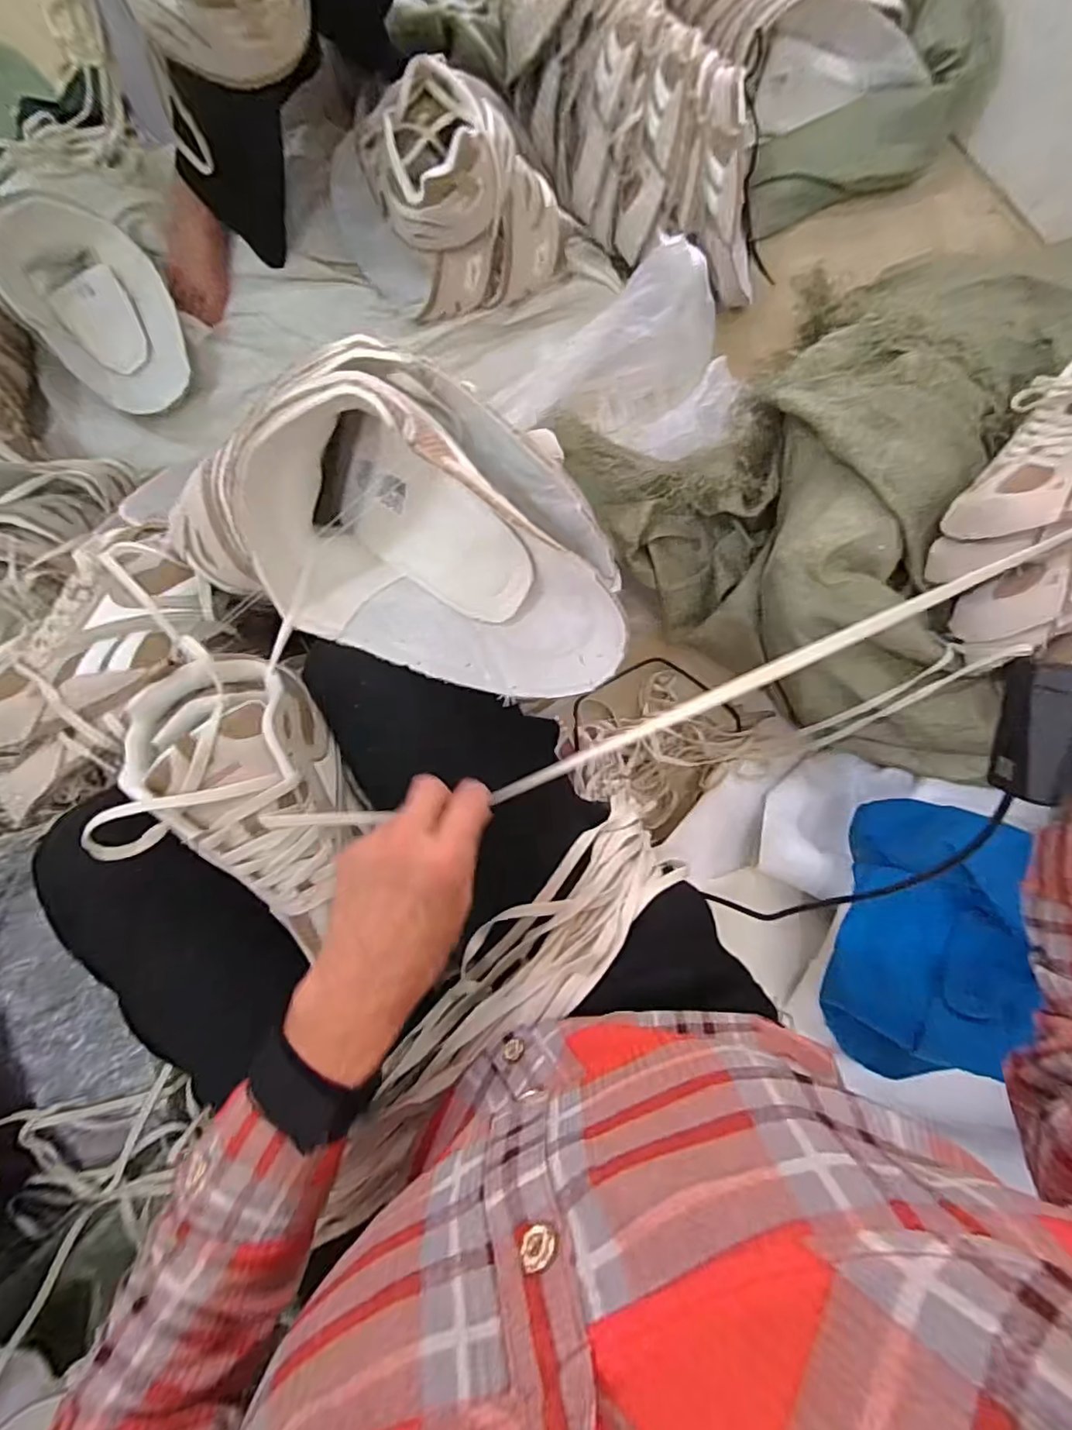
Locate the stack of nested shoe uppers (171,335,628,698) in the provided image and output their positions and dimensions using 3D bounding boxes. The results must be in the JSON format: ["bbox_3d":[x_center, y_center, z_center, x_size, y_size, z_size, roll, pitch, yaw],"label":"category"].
[{"bbox_3d":[-0.050,-0.107,0.367,0.233,0.113,0.158,20,85,1],"label":"stack of nested shoe uppers"}]

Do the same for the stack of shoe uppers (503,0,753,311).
[{"bbox_3d":[0.117,-0.775,0.798,0.217,0.149,0.503,-39,87,-4],"label":"stack of shoe uppers"}]

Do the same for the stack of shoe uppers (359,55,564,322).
[{"bbox_3d":[-0.081,-0.625,0.737,0.198,0.202,0.145,-24,86,-3],"label":"stack of shoe uppers"}]

